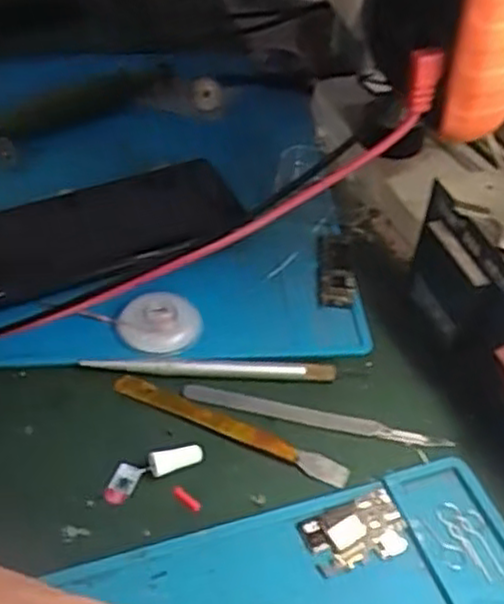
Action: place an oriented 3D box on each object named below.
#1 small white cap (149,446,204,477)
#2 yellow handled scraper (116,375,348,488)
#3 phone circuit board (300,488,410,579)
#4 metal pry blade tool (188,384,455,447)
[{"bbox_3d":[-0.034,0.072,0.333,0.024,0.008,0.009,-10,44,-13],"label":"small white cap"},{"bbox_3d":[-0.011,0.059,0.354,0.120,0.006,0.016,19,46,18],"label":"yellow handled scraper"},{"bbox_3d":[0.045,0.098,0.312,0.045,0.004,0.028,-16,46,-19],"label":"phone circuit board"},{"bbox_3d":[0.030,0.057,0.359,0.129,0.007,0.012,11,44,10],"label":"metal pry blade tool"}]

